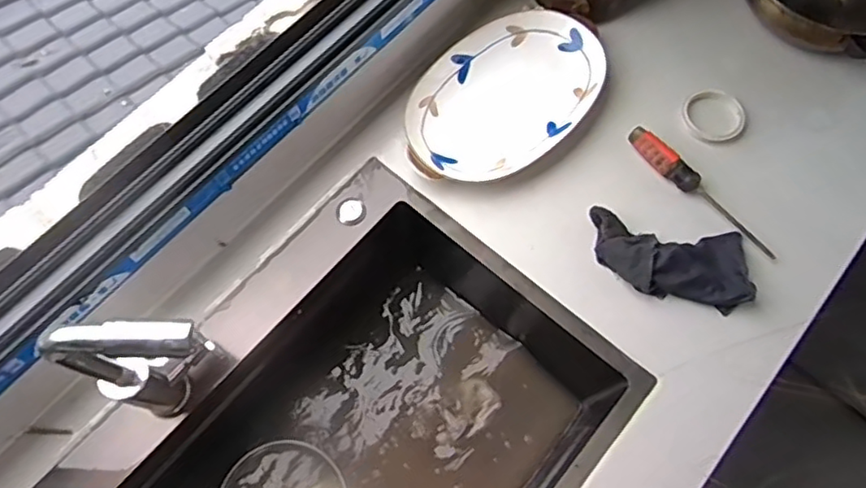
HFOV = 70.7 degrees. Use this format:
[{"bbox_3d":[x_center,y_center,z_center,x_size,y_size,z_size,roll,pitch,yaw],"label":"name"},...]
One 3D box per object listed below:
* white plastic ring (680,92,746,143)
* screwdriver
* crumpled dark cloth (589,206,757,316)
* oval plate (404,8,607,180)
[{"bbox_3d":[0.376,-0.172,0.816,0.076,0.015,0.080,0,68,0],"label":"white plastic ring"},{"bbox_3d":[0.340,-0.070,0.767,0.026,0.034,0.229,-43,74,-15],"label":"screwdriver"},{"bbox_3d":[0.284,0.018,0.736,0.188,0.032,0.100,7,69,3],"label":"crumpled dark cloth"},{"bbox_3d":[0.095,-0.195,0.826,0.301,0.038,0.206,-29,71,-11],"label":"oval plate"}]

